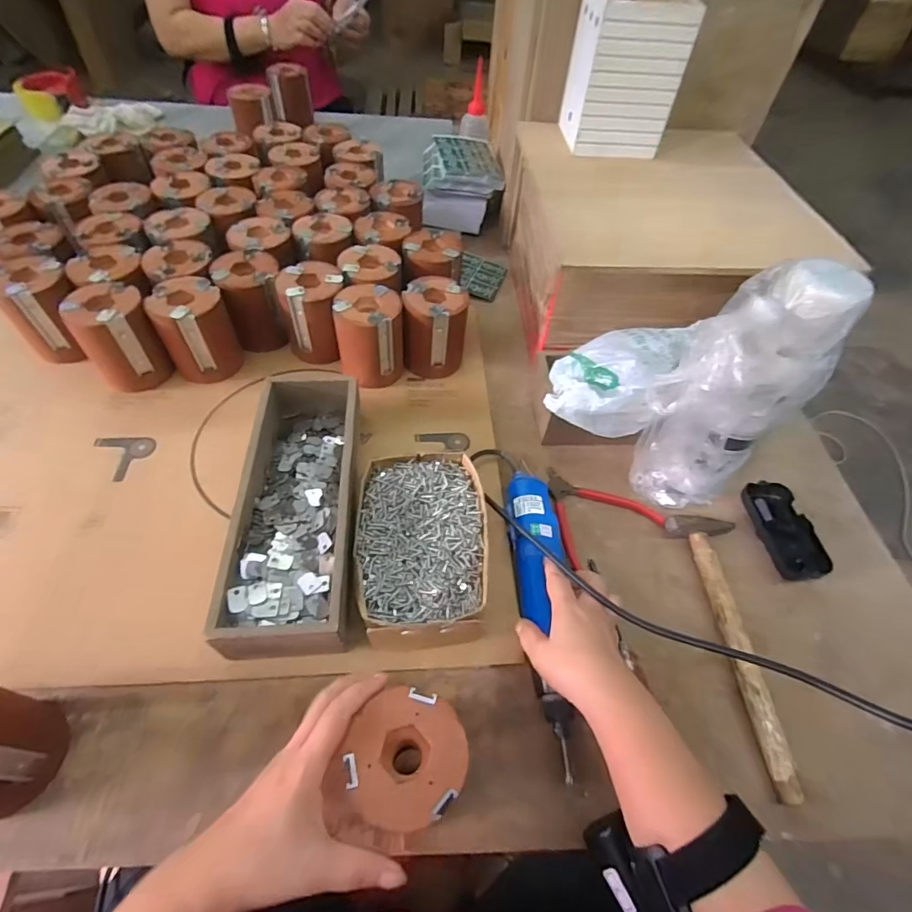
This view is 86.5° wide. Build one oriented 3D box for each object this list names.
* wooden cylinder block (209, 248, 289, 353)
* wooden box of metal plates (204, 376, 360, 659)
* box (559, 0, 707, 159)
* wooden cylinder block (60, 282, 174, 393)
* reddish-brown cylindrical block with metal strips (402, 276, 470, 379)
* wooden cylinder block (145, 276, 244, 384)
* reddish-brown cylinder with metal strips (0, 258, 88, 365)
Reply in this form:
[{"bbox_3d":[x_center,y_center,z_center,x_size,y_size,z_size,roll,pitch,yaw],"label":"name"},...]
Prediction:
[{"bbox_3d":[-0.259,-0.199,0.624,0.070,0.094,0.081,-12,55,-13],"label":"wooden cylinder block"},{"bbox_3d":[-0.150,0.043,0.476,0.103,0.067,0.292,-2,53,-6],"label":"wooden box of metal plates"},{"bbox_3d":[0.203,-0.465,0.591,0.111,0.140,0.107,1,53,-5],"label":"box"},{"bbox_3d":[-0.392,-0.138,0.569,0.078,0.099,0.076,-25,59,-21],"label":"wooden cylinder block"},{"bbox_3d":[-0.028,-0.161,0.616,0.077,0.100,0.074,0,53,-5],"label":"reddish-brown cylindrical block with metal strips"},{"bbox_3d":[-0.312,-0.151,0.588,0.076,0.100,0.071,-25,59,-21],"label":"wooden cylinder block"},{"bbox_3d":[-0.492,-0.173,0.586,0.075,0.101,0.077,-34,63,-26],"label":"reddish-brown cylinder with metal strips"}]

